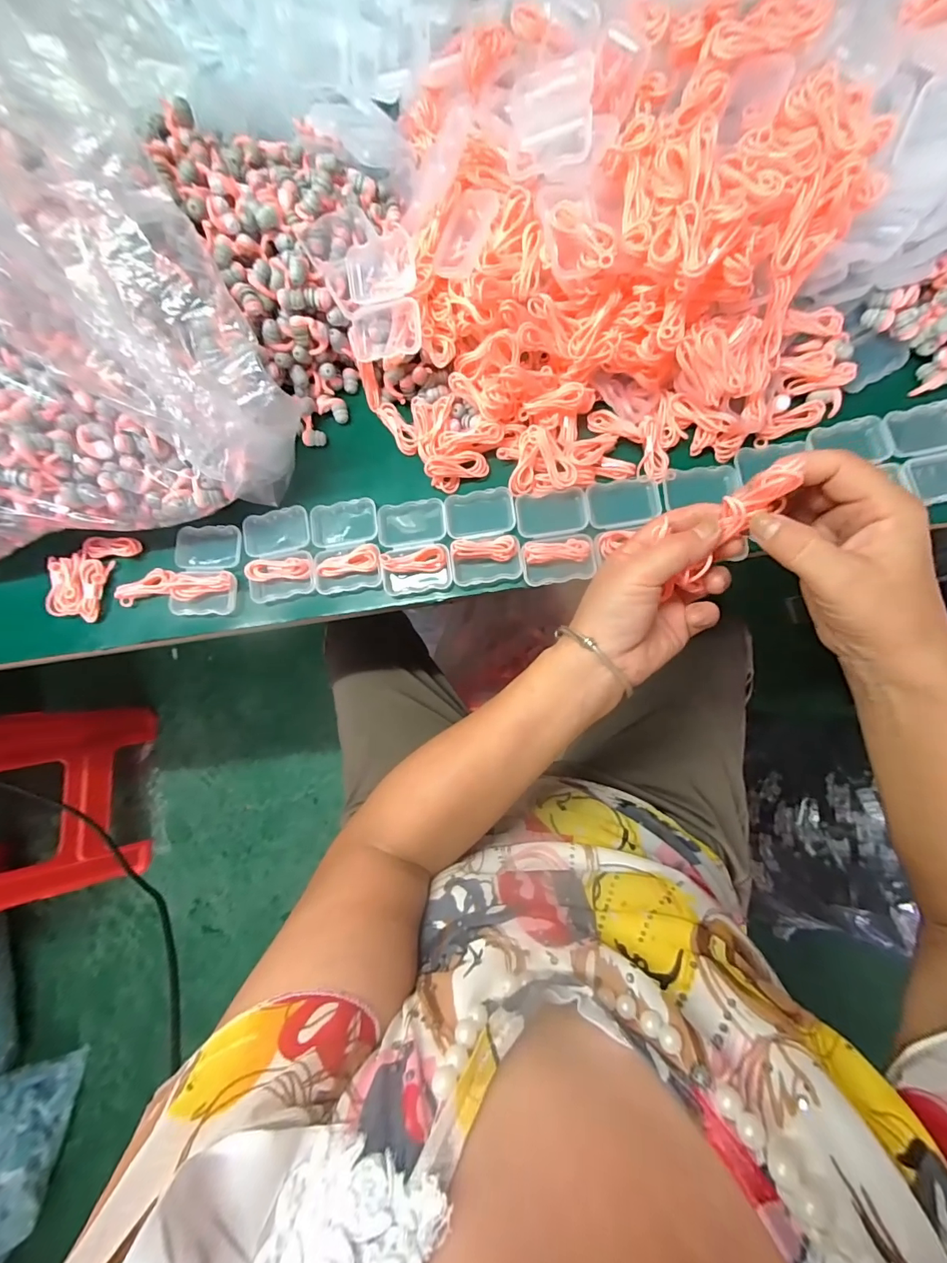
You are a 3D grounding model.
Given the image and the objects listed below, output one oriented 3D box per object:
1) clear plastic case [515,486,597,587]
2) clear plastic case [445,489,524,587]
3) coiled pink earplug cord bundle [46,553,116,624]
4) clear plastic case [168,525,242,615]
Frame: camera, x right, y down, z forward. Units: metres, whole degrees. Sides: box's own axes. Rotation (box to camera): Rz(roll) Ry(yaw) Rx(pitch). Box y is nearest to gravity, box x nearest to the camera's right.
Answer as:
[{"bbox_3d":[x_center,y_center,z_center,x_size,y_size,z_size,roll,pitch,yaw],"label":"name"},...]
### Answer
[{"bbox_3d":[0.064,-0.075,0.357,0.054,0.016,0.073,-7,81,4],"label":"clear plastic case"},{"bbox_3d":[0.008,-0.076,0.364,0.054,0.021,0.074,-8,81,4],"label":"clear plastic case"},{"bbox_3d":[-0.344,-0.039,0.392,0.045,0.020,0.054,12,83,7],"label":"coiled pink earplug cord bundle"},{"bbox_3d":[-0.226,-0.052,0.381,0.055,0.018,0.077,2,82,6],"label":"clear plastic case"}]

